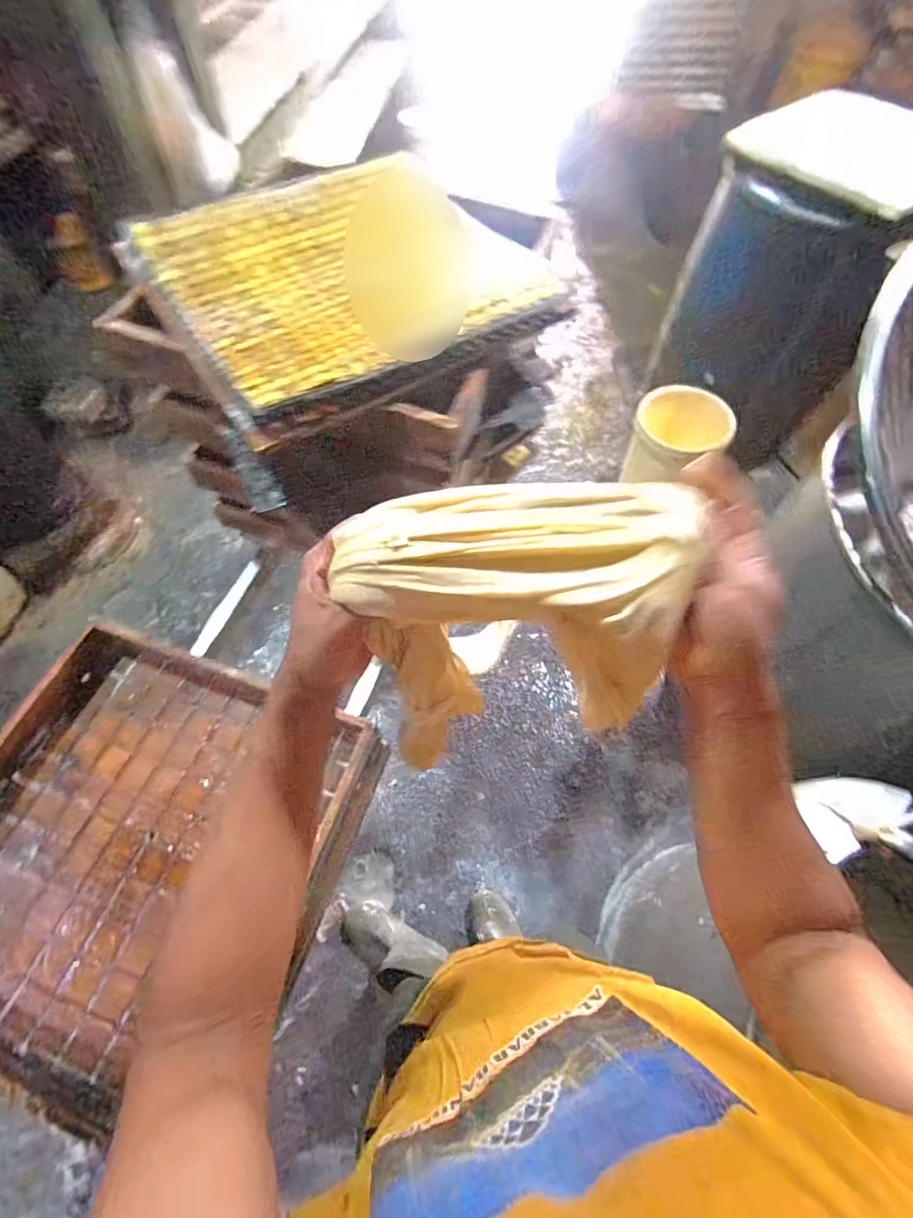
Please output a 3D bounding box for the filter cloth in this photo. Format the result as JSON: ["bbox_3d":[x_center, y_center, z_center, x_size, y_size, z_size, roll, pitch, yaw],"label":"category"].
[{"bbox_3d":[0.043,0.010,0.340,0.220,0.153,0.141,-5,64,-2],"label":"filter cloth"}]

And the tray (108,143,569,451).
[{"bbox_3d":[-0.161,-0.499,0.712,0.511,0.061,0.469,-32,68,-14],"label":"tray"}]

